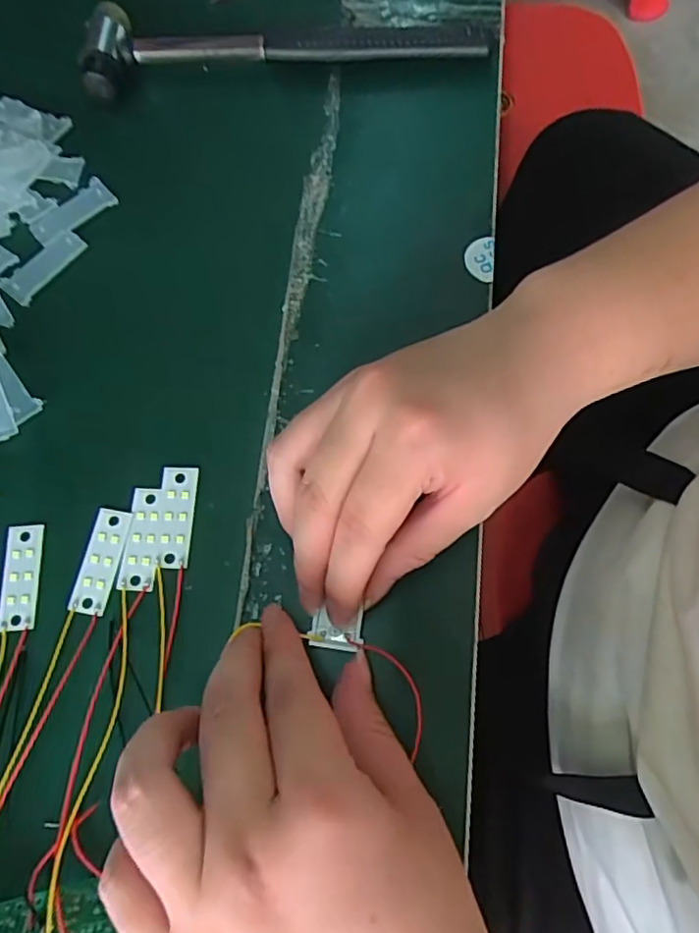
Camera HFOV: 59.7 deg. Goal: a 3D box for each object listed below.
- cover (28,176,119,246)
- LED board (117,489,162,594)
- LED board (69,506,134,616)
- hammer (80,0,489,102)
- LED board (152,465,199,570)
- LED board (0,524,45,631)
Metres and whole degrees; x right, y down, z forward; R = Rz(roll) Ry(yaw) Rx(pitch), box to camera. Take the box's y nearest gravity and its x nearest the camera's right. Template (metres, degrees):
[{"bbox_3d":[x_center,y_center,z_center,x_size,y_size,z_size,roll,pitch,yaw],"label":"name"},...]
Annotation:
[{"bbox_3d":[-0.152,-0.139,0.334,0.047,0.005,0.020,-43,75,-13],"label":"cover"},{"bbox_3d":[-0.093,0.031,0.270,0.015,0.004,0.046,1,70,1],"label":"LED board"},{"bbox_3d":[-0.109,0.041,0.268,0.018,0.004,0.046,11,71,5],"label":"LED board"},{"bbox_3d":[-0.040,-0.248,0.358,0.225,0.022,0.055,-4,70,-1],"label":"hammer"},{"bbox_3d":[-0.078,0.022,0.273,0.015,0.004,0.046,1,70,1],"label":"LED board"},{"bbox_3d":[-0.144,0.048,0.267,0.014,0.005,0.045,-4,70,-1],"label":"LED board"}]

